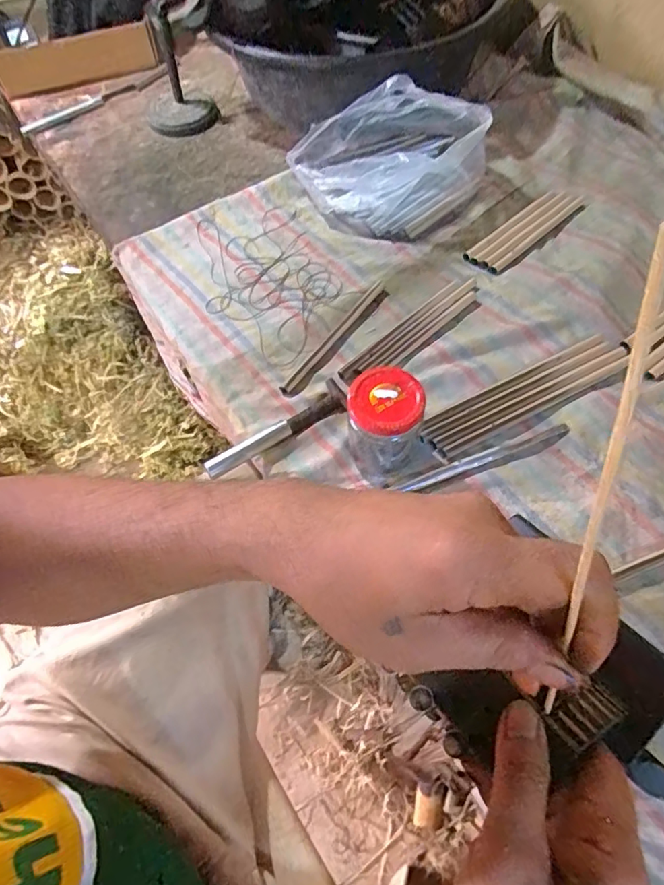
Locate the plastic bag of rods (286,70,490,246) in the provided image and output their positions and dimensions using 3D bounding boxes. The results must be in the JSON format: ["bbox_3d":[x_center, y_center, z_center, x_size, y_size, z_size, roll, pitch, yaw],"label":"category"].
[{"bbox_3d":[0.067,-0.362,0.655,0.233,0.116,0.141,18,63,14],"label":"plastic bag of rods"}]

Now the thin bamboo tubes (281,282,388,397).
[{"bbox_3d":[0.006,-0.120,0.584,0.024,0.006,0.186,32,67,20],"label":"thin bamboo tubes"}]

